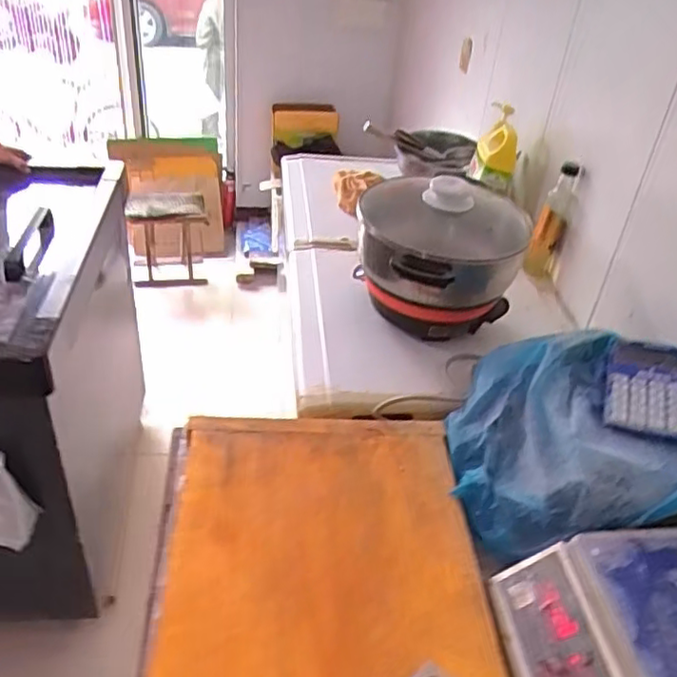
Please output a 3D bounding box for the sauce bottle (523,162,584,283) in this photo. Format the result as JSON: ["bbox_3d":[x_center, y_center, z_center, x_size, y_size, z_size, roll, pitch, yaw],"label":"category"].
[{"bbox_3d":[0.421,-0.215,1.294,0.071,0.257,0.076,18,38,16],"label":"sauce bottle"}]

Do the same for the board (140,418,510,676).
[{"bbox_3d":[-0.016,0.290,0.702,0.370,0.037,0.585,1,36,-6],"label":"board"}]

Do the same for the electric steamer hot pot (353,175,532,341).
[{"bbox_3d":[0.175,-0.145,1.119,0.280,0.229,0.332,3,36,-3],"label":"electric steamer hot pot"}]

